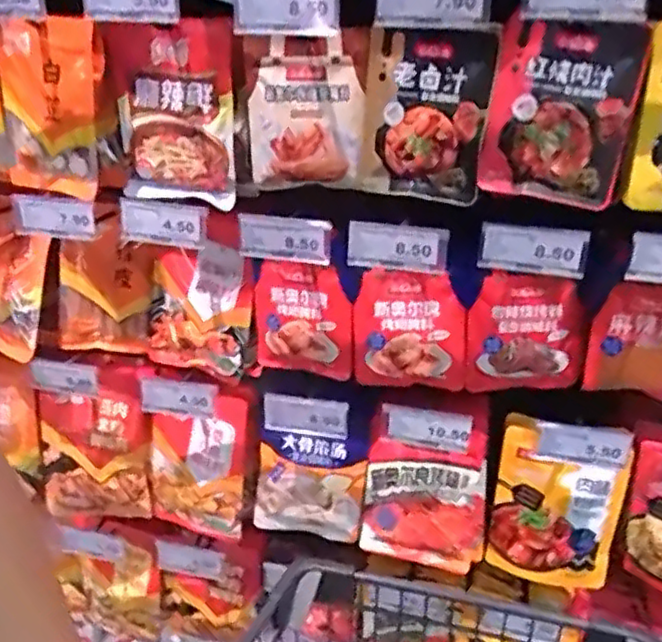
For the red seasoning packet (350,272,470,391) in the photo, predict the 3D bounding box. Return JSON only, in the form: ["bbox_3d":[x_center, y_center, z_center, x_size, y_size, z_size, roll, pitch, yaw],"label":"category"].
[{"bbox_3d":[0.090,0.014,0.793,0.123,0.133,0.036,9,27,16],"label":"red seasoning packet"}]

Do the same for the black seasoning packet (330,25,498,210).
[{"bbox_3d":[0.089,-0.210,0.710,0.146,0.161,0.031,10,27,17],"label":"black seasoning packet"}]

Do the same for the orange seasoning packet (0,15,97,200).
[{"bbox_3d":[-0.336,-0.249,0.812,0.148,0.187,0.034,13,28,24],"label":"orange seasoning packet"}]

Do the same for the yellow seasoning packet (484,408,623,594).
[{"bbox_3d":[0.266,0.223,0.830,0.142,0.197,0.027,9,13,15],"label":"yellow seasoning packet"}]

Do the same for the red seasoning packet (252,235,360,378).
[{"bbox_3d":[-0.033,-0.015,0.826,0.131,0.162,0.033,13,28,24],"label":"red seasoning packet"}]

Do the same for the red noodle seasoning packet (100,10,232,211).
[{"bbox_3d":[-0.187,-0.239,0.800,0.153,0.196,0.023,11,28,20],"label":"red noodle seasoning packet"}]

